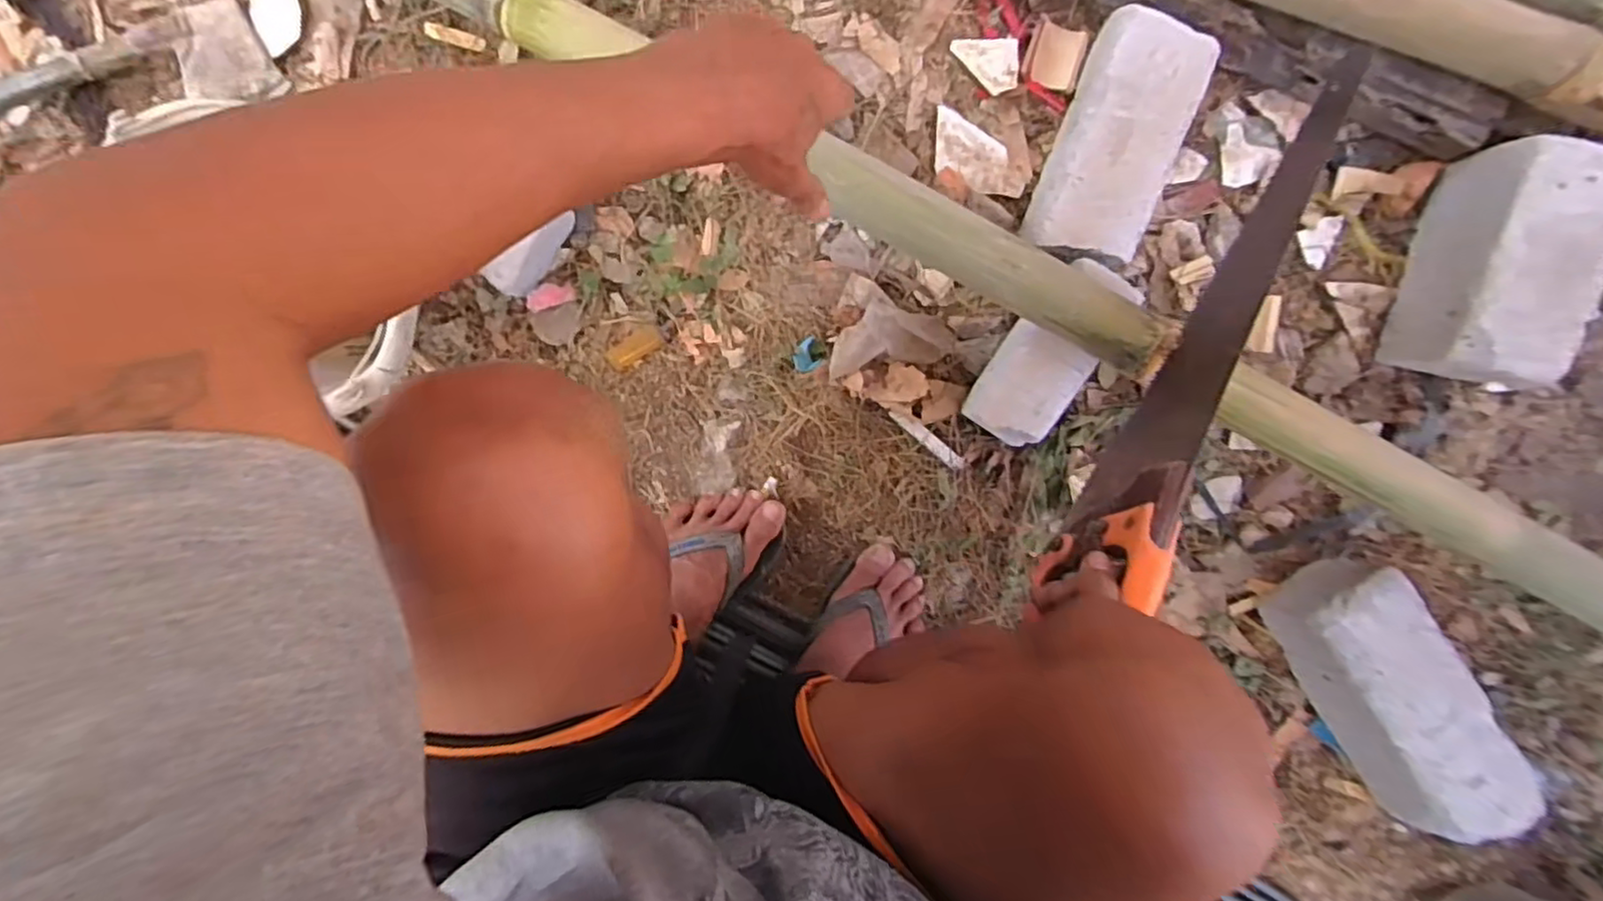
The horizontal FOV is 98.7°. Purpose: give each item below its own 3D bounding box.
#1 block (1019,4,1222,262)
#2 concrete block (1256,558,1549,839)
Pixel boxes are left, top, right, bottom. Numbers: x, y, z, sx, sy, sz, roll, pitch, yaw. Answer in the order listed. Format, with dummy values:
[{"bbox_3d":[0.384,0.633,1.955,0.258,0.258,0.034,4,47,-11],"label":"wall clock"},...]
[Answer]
[{"bbox_3d":[0.297,-0.287,0.657,0.100,0.087,0.203,19,99,-2],"label":"block"},{"bbox_3d":[0.583,0.241,0.678,0.114,0.109,0.257,-34,97,6],"label":"concrete block"}]

